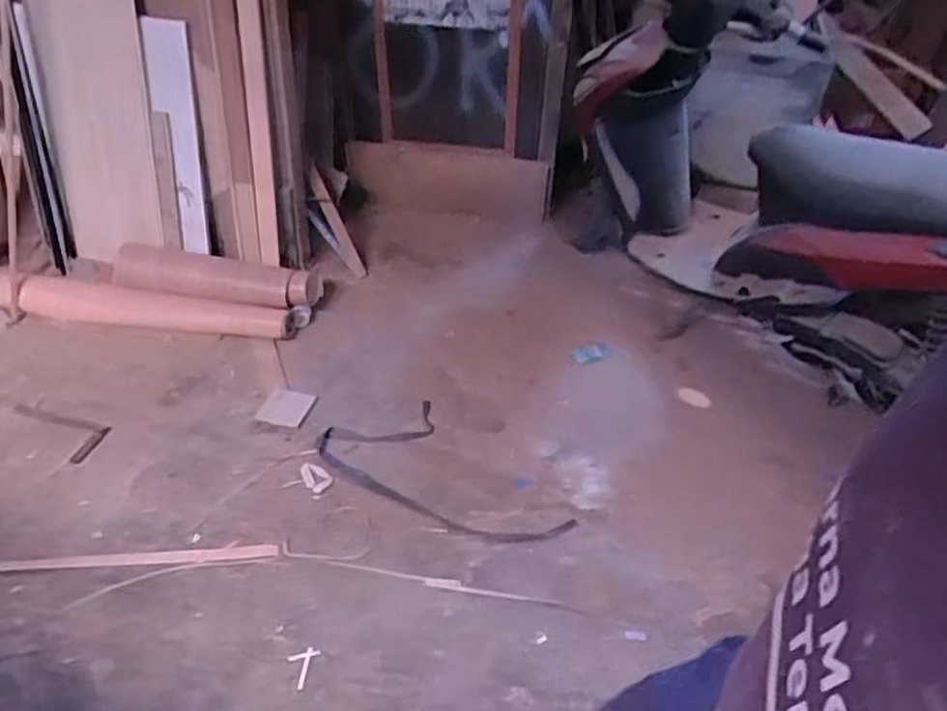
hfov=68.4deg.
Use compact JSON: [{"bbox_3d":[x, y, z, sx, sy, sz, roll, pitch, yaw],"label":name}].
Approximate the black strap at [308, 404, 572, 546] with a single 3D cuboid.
[{"bbox_3d":[-0.096,0.320,1.767,0.648,0.031,0.320,33,52,31],"label":"black strap"}]

